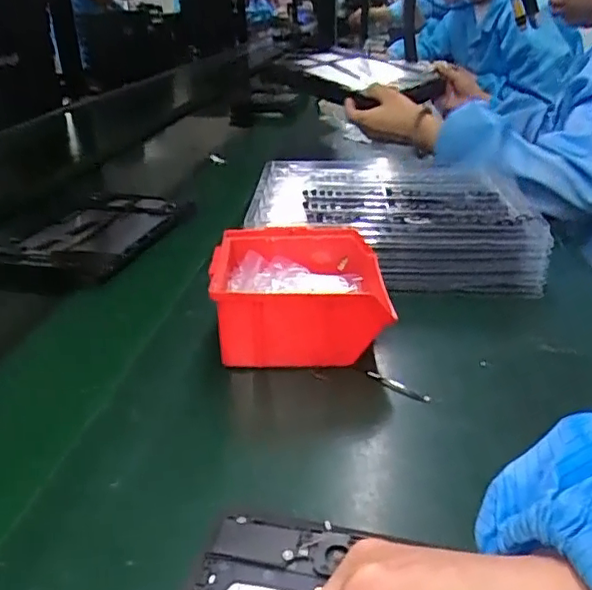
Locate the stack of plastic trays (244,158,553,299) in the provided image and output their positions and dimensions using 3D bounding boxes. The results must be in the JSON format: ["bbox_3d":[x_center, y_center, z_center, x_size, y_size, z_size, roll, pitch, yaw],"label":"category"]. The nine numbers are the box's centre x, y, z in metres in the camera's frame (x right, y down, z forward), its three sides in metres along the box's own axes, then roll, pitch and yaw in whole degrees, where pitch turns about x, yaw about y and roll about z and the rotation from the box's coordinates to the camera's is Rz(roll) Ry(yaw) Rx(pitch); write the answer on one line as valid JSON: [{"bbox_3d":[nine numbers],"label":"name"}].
[{"bbox_3d":[0.095,-0.085,0.647,0.278,0.068,0.256,-1,27,1],"label":"stack of plastic trays"}]

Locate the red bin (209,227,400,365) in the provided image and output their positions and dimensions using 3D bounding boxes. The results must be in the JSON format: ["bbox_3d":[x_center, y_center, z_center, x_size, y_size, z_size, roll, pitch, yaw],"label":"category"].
[{"bbox_3d":[0.003,0.003,0.491,0.140,0.075,0.132,-1,27,2],"label":"red bin"}]

